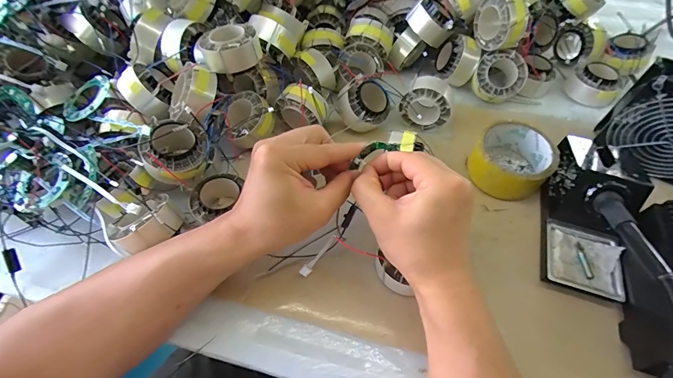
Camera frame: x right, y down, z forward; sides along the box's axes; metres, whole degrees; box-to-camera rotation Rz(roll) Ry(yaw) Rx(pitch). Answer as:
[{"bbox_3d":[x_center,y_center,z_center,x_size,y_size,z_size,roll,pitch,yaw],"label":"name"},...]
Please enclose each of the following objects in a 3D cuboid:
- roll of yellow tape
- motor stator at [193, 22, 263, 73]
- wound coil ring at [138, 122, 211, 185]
[{"bbox_3d":[0.201,-0.032,0.396,0.080,0.041,0.087,-1,56,1],"label":"roll of yellow tape"},{"bbox_3d":[-0.125,-0.164,0.394,0.068,0.033,0.068,-1,56,1],"label":"motor stator"},{"bbox_3d":[-0.169,-0.038,0.361,0.068,0.046,0.054,-30,60,-18],"label":"wound coil ring"}]

